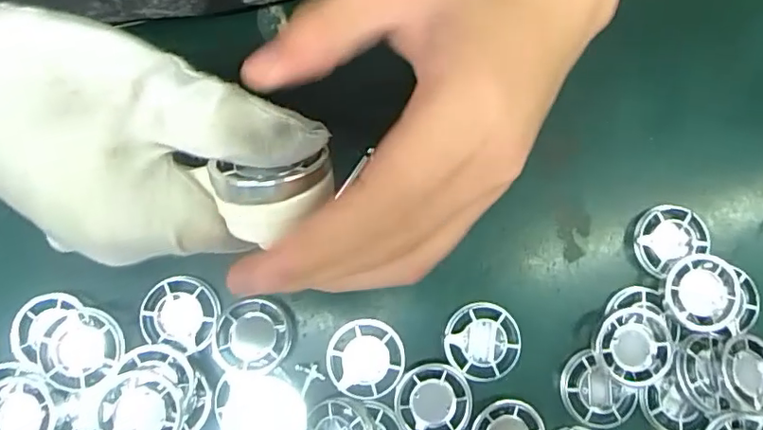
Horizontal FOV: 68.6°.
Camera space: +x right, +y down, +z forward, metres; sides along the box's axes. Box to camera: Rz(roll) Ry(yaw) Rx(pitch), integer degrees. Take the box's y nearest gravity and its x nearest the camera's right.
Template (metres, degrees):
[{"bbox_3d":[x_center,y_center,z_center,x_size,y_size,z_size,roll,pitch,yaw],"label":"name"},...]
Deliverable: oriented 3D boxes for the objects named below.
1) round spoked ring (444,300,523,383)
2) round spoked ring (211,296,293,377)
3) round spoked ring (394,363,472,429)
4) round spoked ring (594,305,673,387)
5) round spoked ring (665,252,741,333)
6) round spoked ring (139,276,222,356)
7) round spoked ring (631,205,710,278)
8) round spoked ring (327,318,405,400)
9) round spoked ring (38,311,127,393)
[{"bbox_3d":[0.052,0.064,0.285,0.039,0.004,0.038,0,84,-2],"label":"round spoked ring"},{"bbox_3d":[-0.065,0.061,0.279,0.038,0.007,0.037,0,84,-2],"label":"round spoked ring"},{"bbox_3d":[0.026,0.094,0.281,0.037,0.004,0.038,0,84,-2],"label":"round spoked ring"},{"bbox_3d":[0.128,0.066,0.285,0.037,0.012,0.039,0,84,-2],"label":"round spoked ring"},{"bbox_3d":[0.165,0.040,0.288,0.038,0.007,0.040,0,84,-2],"label":"round spoked ring"},{"bbox_3d":[-0.101,0.049,0.279,0.040,0.006,0.037,0,84,-2],"label":"round spoked ring"},{"bbox_3d":[0.153,0.012,0.299,0.039,0.010,0.032,-26,86,-4],"label":"round spoked ring"},{"bbox_3d":[-0.008,0.072,0.282,0.038,0.004,0.038,0,84,-2],"label":"round spoked ring"},{"bbox_3d":[-0.145,0.064,0.270,0.038,0.007,0.038,0,84,-2],"label":"round spoked ring"}]

